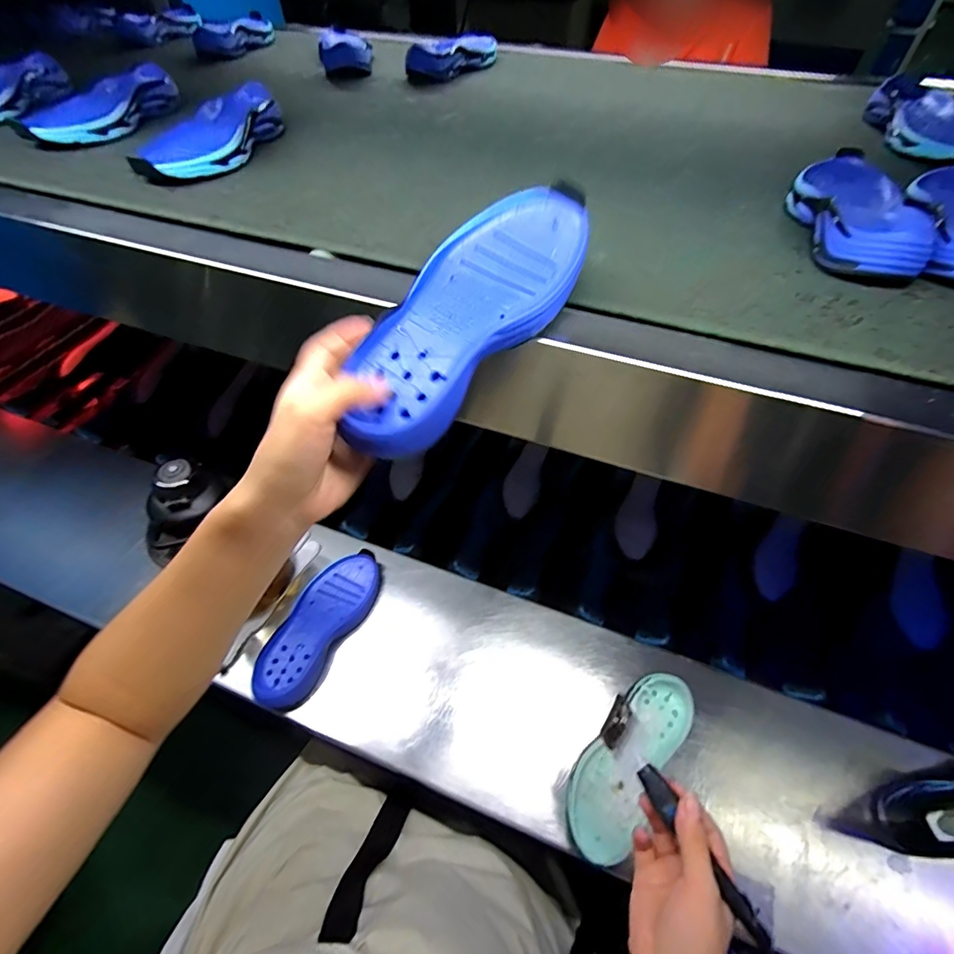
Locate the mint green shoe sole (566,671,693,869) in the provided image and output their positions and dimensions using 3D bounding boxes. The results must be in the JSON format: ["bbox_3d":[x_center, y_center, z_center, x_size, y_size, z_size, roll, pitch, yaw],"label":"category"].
[{"bbox_3d":[0.163,0.298,0.504,0.072,0.019,0.198,34,58,22],"label":"mint green shoe sole"}]

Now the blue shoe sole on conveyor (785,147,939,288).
[{"bbox_3d":[0.321,-0.230,0.403,0.085,0.033,0.204,14,53,11],"label":"blue shoe sole on conveyor"}]

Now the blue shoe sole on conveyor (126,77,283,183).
[{"bbox_3d":[-0.279,-0.370,0.509,0.085,0.034,0.209,14,53,11],"label":"blue shoe sole on conveyor"}]

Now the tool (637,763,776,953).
[{"bbox_3d":[0.165,0.272,0.338,0.019,0.022,0.128,-27,54,-20],"label":"tool"}]

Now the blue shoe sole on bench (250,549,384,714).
[{"bbox_3d":[-0.199,0.186,0.602,0.080,0.038,0.205,24,55,16],"label":"blue shoe sole on bench"}]

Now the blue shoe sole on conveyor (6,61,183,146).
[{"bbox_3d":[-0.438,-0.440,0.556,0.070,0.034,0.207,10,52,6],"label":"blue shoe sole on conveyor"}]

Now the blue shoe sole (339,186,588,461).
[{"bbox_3d":[-0.008,-0.099,0.298,0.083,0.030,0.202,30,77,22],"label":"blue shoe sole"}]

